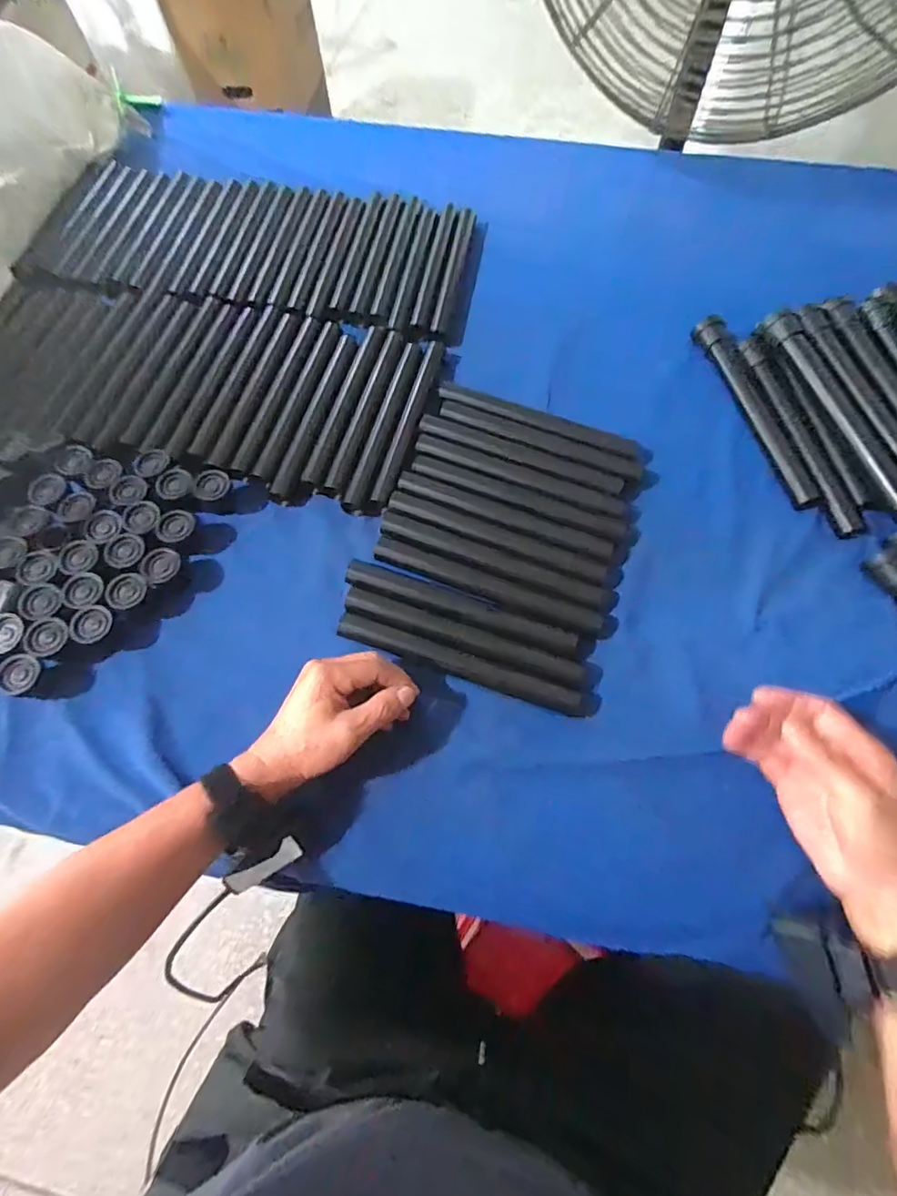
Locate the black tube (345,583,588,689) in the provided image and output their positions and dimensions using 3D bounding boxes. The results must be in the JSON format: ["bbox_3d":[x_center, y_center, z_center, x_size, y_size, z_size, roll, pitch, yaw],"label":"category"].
[{"bbox_3d":[0.013,0.036,0.479,0.222,0.018,0.024,19,68,8],"label":"black tube"}]

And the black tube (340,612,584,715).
[{"bbox_3d":[0.008,0.057,0.468,0.216,0.023,0.023,18,67,7],"label":"black tube"}]

